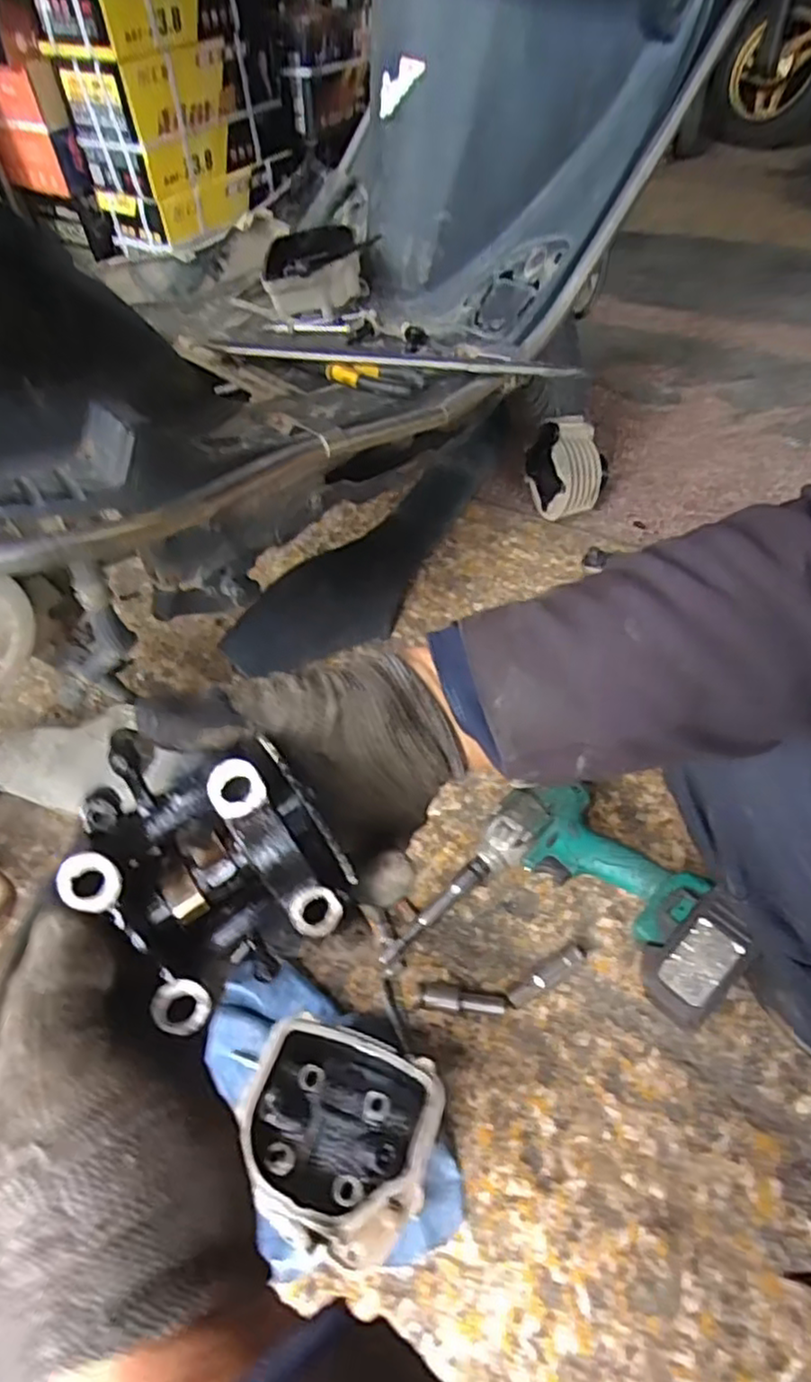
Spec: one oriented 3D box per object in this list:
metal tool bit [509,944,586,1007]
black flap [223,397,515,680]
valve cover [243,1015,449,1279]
[{"bbox_3d":[0.125,0.246,0.594,0.081,0.018,0.017,-27,54,-19],"label":"metal tool bit"},{"bbox_3d":[-0.012,-0.213,0.944,0.119,0.085,0.570,25,56,21],"label":"black flap"},{"bbox_3d":[-0.048,0.328,0.506,0.147,0.075,0.127,18,53,16],"label":"valve cover"}]

